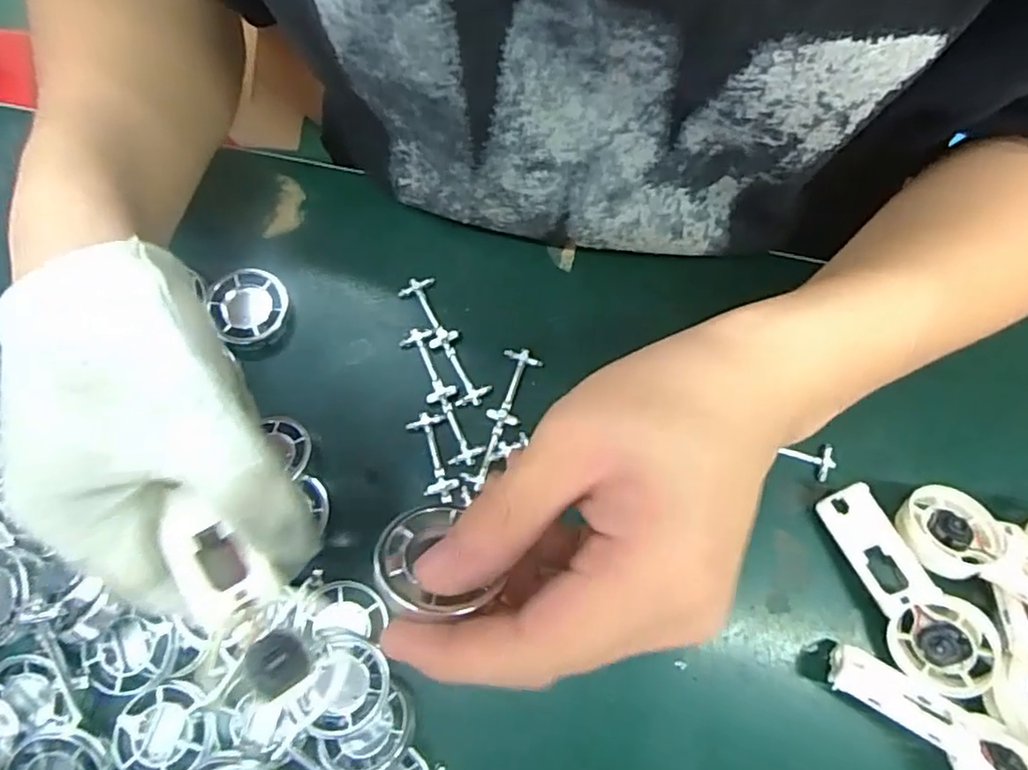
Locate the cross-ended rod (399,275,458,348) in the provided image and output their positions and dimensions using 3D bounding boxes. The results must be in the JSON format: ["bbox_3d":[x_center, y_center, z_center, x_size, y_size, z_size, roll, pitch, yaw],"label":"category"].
[{"bbox_3d":[-0.042,-0.037,0.319,0.018,0.004,0.038,-30,76,-10],"label":"cross-ended rod"}]

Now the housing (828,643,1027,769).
[{"bbox_3d":[0.176,0.145,0.269,0.091,0.038,0.034,30,74,7],"label":"housing"}]

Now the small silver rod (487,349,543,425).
[{"bbox_3d":[0.001,0.000,0.309,0.019,0.004,0.038,14,73,2],"label":"small silver rod"}]

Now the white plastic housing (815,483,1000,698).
[{"bbox_3d":[0.171,0.087,0.277,0.039,0.011,0.090,-31,78,34],"label":"white plastic housing"}]

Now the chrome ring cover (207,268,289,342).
[{"bbox_3d":[-0.130,-0.038,0.315,0.036,0.011,0.037,-8,73,-4],"label":"chrome ring cover"}]

